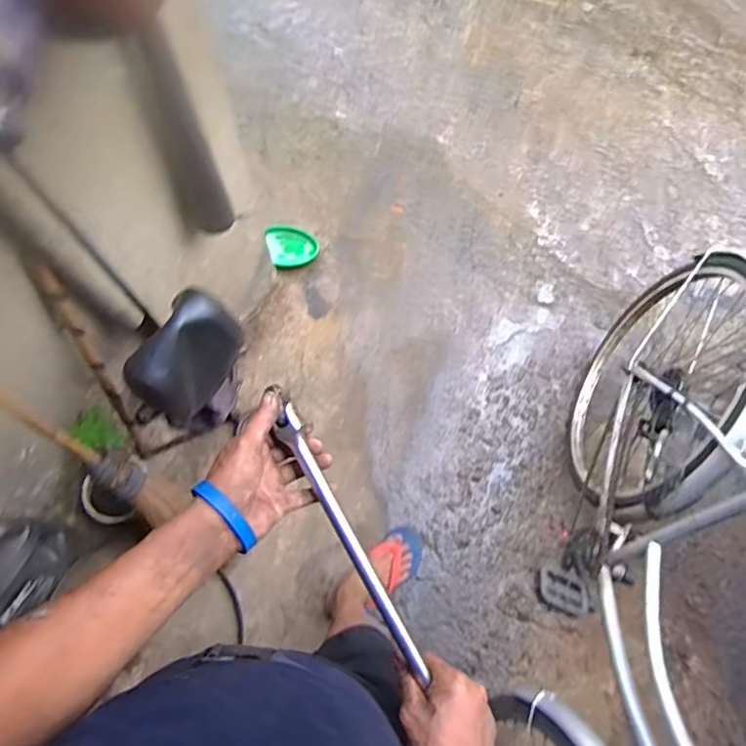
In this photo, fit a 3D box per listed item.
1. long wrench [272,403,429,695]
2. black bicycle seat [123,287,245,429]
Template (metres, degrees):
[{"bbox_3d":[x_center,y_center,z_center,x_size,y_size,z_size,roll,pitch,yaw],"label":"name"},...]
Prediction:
[{"bbox_3d":[-0.021,0.160,0.558,0.019,0.020,0.278,-28,93,-7],"label":"long wrench"},{"bbox_3d":[-0.307,-0.027,0.973,0.082,0.167,0.193,31,76,10],"label":"black bicycle seat"}]

